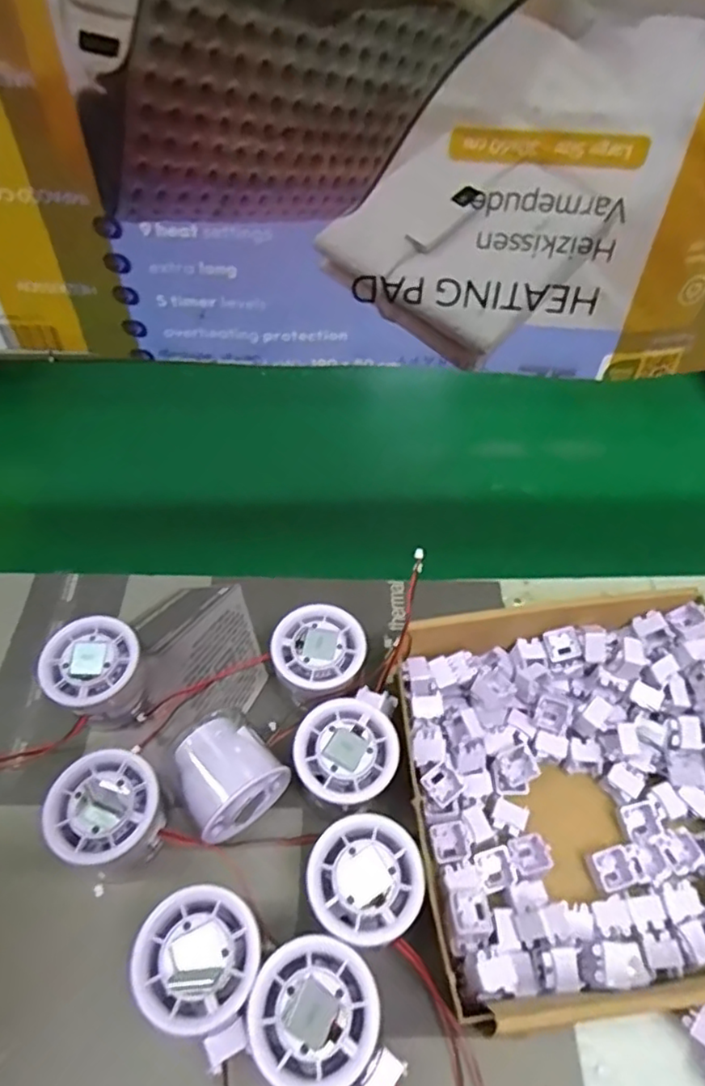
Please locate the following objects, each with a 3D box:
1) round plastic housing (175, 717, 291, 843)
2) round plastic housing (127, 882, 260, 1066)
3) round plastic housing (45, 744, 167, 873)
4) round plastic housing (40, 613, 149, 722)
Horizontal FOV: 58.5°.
[{"bbox_3d":[-0.075,0.140,0.373,0.054,0.059,0.052,-36,60,-27],"label":"round plastic housing"},{"bbox_3d":[-0.072,0.211,0.315,0.062,0.058,0.057,23,54,16],"label":"round plastic housing"},{"bbox_3d":[-0.136,0.158,0.361,0.057,0.059,0.060,1,51,-1],"label":"round plastic housing"},{"bbox_3d":[-0.164,0.085,0.409,0.056,0.056,0.054,1,51,-1],"label":"round plastic housing"}]

